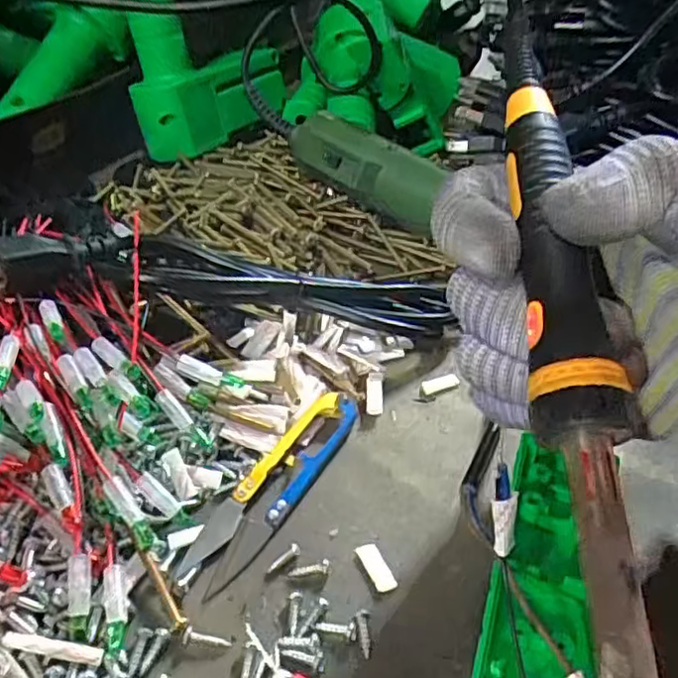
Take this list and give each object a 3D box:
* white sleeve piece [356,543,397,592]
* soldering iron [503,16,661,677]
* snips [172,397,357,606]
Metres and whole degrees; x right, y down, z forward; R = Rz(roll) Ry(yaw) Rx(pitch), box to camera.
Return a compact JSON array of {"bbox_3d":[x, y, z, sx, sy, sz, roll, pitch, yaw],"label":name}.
[{"bbox_3d":[0.013,0.079,0.232,0.008,0.004,0.019,-16,43,-22],"label":"white sleeve piece"},{"bbox_3d":[0.064,0.006,0.179,0.029,0.029,0.227,2,60,-3],"label":"soldering iron"},{"bbox_3d":[-0.023,0.054,0.256,0.023,0.006,0.096,21,42,21],"label":"snips"}]

